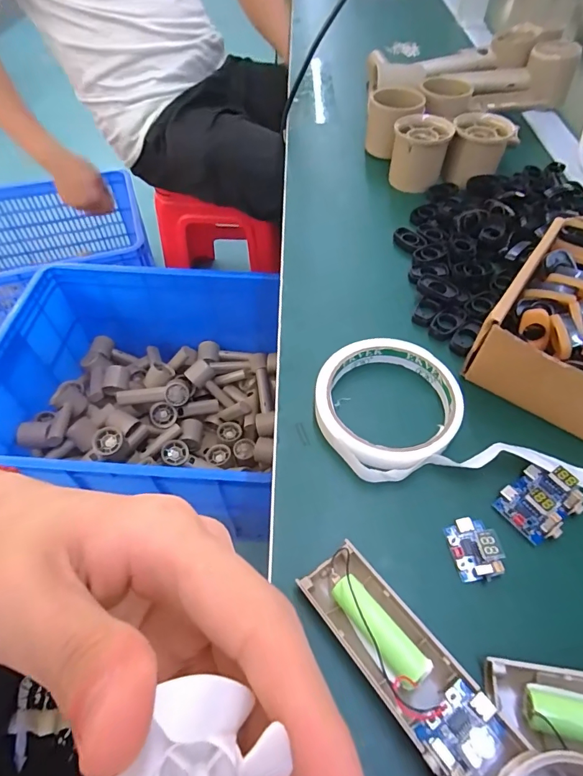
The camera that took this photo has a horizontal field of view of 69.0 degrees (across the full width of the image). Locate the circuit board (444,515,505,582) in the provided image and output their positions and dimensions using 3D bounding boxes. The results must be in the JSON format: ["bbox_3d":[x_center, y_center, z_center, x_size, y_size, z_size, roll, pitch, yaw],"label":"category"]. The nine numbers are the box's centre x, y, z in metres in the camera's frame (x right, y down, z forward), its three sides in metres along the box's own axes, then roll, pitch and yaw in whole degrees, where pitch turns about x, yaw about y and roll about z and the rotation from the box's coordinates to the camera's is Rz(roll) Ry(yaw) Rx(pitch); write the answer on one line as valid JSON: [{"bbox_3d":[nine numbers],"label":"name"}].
[{"bbox_3d":[0.097,0.085,0.226,0.021,0.017,0.031,-8,55,-6],"label":"circuit board"}]

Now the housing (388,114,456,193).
[{"bbox_3d":[0.130,-0.241,0.432,0.052,0.048,0.048,15,56,9],"label":"housing"}]

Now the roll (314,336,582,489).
[{"bbox_3d":[0.122,0.016,0.271,0.212,0.016,0.100,6,55,3],"label":"roll"}]

